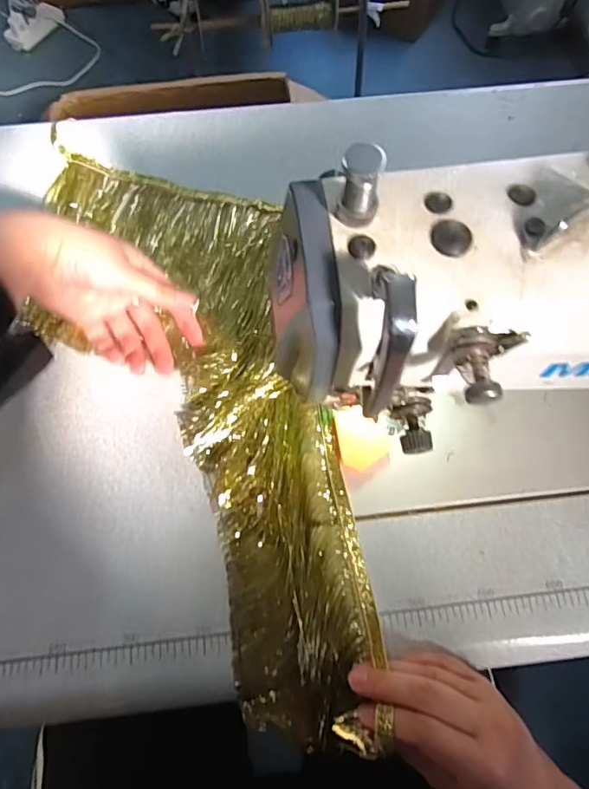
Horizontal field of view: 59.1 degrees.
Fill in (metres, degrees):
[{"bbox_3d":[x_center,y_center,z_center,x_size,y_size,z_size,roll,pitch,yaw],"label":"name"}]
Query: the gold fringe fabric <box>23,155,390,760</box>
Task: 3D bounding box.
[{"bbox_3d":[-0.077,0.006,0.423,0.191,0.040,0.497,-19,73,-9],"label":"gold fringe fabric"}]

